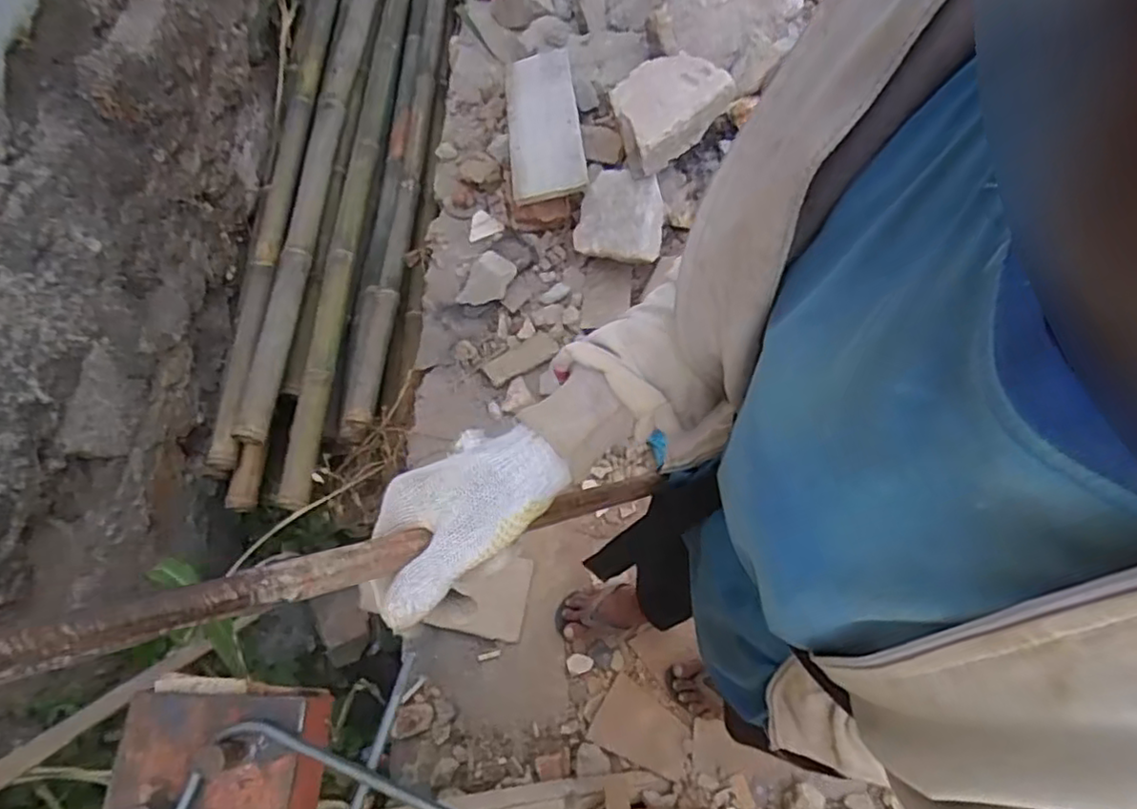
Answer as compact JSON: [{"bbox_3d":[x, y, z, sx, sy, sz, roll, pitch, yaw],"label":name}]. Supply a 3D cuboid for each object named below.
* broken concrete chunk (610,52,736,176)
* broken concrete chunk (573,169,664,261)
[{"bbox_3d":[0.219,-0.672,1.492,0.297,0.078,0.213,-38,72,-15],"label":"broken concrete chunk"},{"bbox_3d":[0.122,-0.429,1.529,0.197,0.196,0.072,12,25,12],"label":"broken concrete chunk"}]

